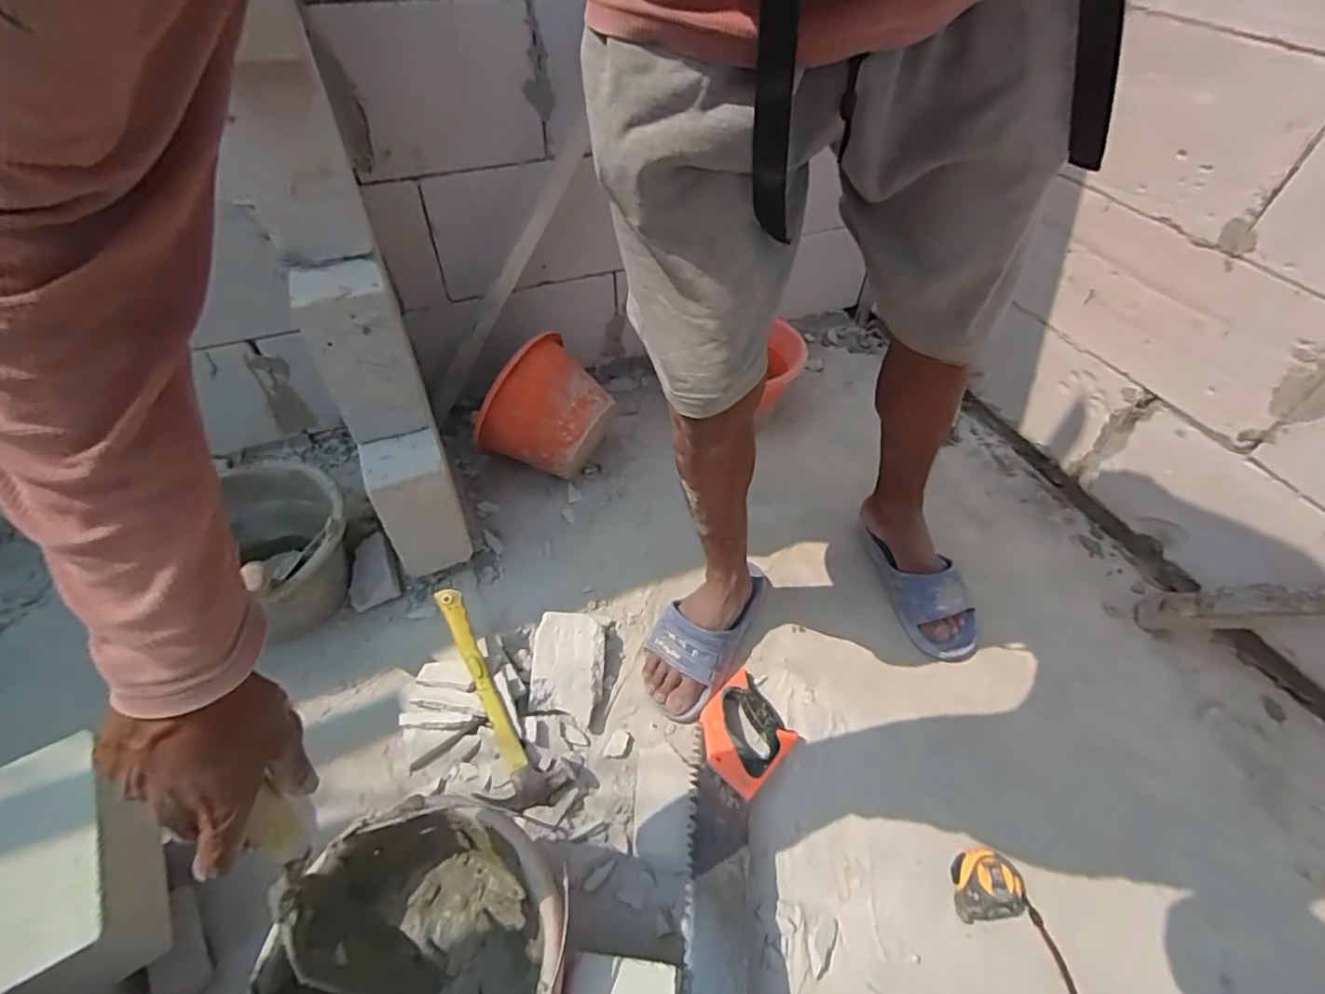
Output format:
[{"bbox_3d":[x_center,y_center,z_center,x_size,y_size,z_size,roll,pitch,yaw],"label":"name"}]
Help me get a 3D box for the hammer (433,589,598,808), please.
[{"bbox_3d":[-0.214,0.244,0.744,0.112,0.029,0.297,-24,71,-22],"label":"hammer"}]

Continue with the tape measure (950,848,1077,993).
[{"bbox_3d":[0.398,0.467,0.639,0.180,0.033,0.081,37,57,27],"label":"tape measure"}]

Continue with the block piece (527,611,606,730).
[{"bbox_3d":[-0.129,0.232,0.816,0.098,0.053,0.146,2,48,-1],"label":"block piece"}]

